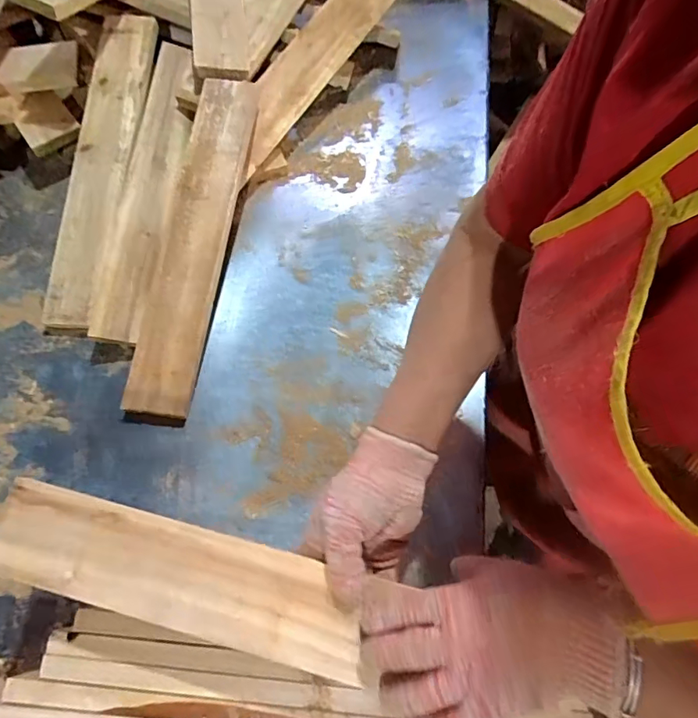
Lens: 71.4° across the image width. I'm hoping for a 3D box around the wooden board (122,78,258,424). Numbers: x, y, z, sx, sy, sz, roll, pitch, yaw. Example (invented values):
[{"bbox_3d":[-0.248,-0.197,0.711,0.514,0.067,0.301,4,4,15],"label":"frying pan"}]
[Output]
[{"bbox_3d":[-0.214,-0.169,0.667,0.085,0.036,0.509,7,76,6],"label":"wooden board"}]

